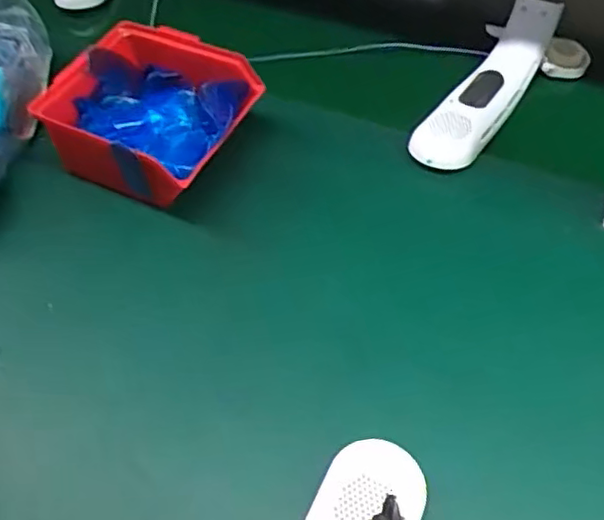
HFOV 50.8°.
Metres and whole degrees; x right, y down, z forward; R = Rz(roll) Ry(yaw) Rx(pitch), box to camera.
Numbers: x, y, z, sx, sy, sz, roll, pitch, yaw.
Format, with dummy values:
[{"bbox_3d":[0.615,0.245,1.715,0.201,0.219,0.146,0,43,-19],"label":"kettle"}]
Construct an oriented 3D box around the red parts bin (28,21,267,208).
[{"bbox_3d":[-0.113,-0.107,0.500,0.136,0.075,0.126,17,56,16],"label":"red parts bin"}]

